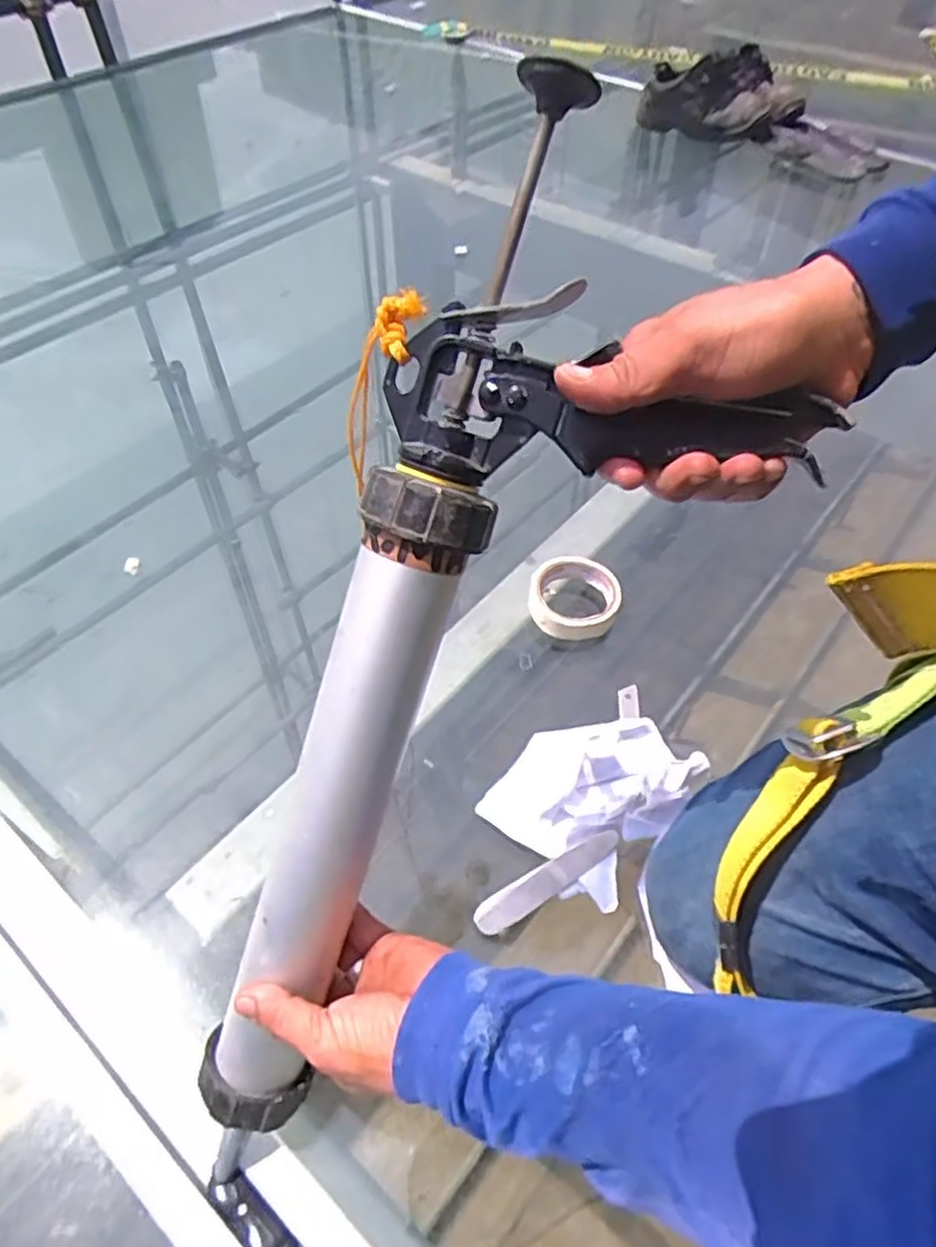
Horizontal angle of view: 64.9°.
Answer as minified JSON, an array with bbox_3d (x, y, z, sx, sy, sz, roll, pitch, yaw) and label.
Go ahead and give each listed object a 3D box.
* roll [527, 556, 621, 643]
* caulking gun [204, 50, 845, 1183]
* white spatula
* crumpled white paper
[{"bbox_3d":[0.107,-0.027,0.748,0.091,0.024,0.091,0,51,0],"label":"roll"},{"bbox_3d":[-0.013,0.039,0.369,0.192,0.556,0.063,28,14,21],"label":"caulking gun"},{"bbox_3d":[0.063,0.202,0.582,0.130,0.012,0.022,-25,55,-19],"label":"white spatula"},{"bbox_3d":[0.106,0.135,0.618,0.129,0.037,0.154,32,57,24],"label":"crumpled white paper"}]

